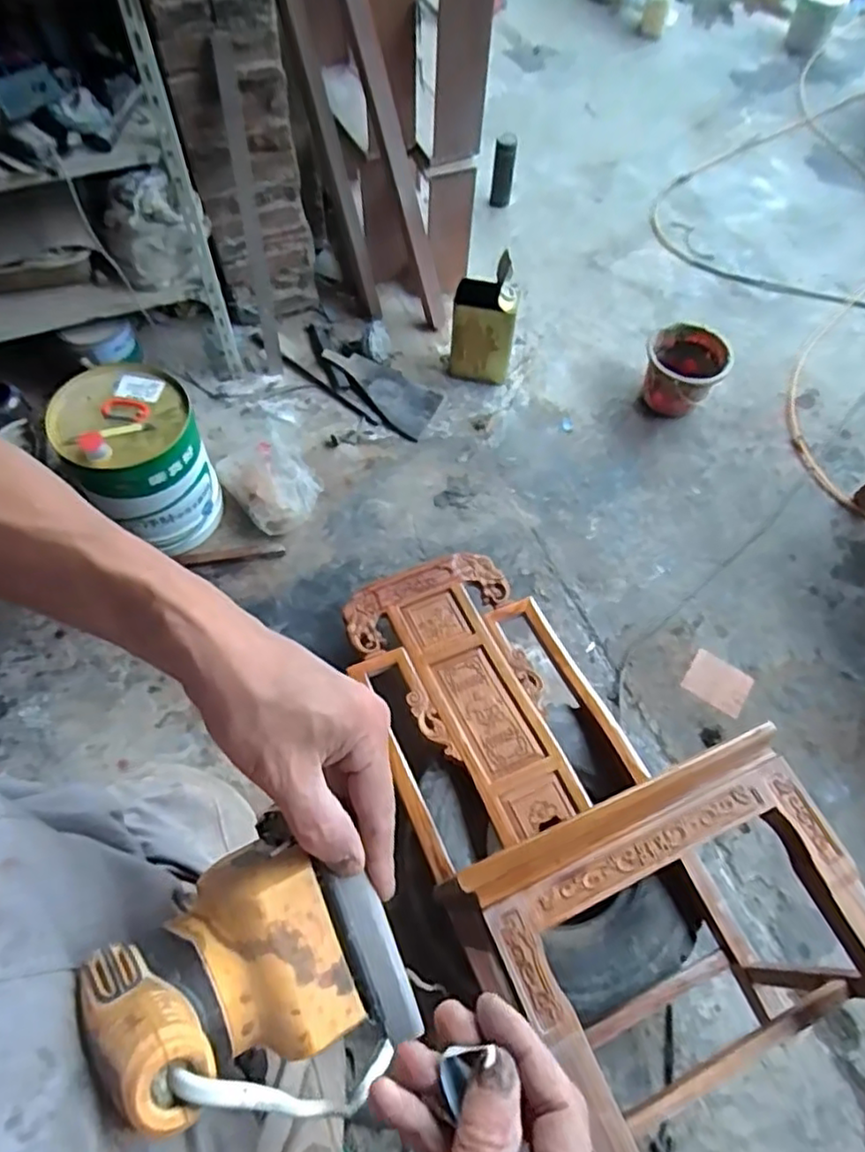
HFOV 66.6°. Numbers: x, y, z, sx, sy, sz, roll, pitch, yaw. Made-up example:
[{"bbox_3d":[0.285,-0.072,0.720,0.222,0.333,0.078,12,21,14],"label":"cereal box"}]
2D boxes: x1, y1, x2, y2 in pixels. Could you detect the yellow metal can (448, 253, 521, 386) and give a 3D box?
[{"bbox_3d":[0.134,-0.662,1.722,0.166,0.307,0.113,6,63,2],"label":"yellow metal can"}]

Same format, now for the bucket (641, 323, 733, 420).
[{"bbox_3d":[0.656,-0.550,1.747,0.210,0.152,0.203,23,65,10],"label":"bucket"}]

